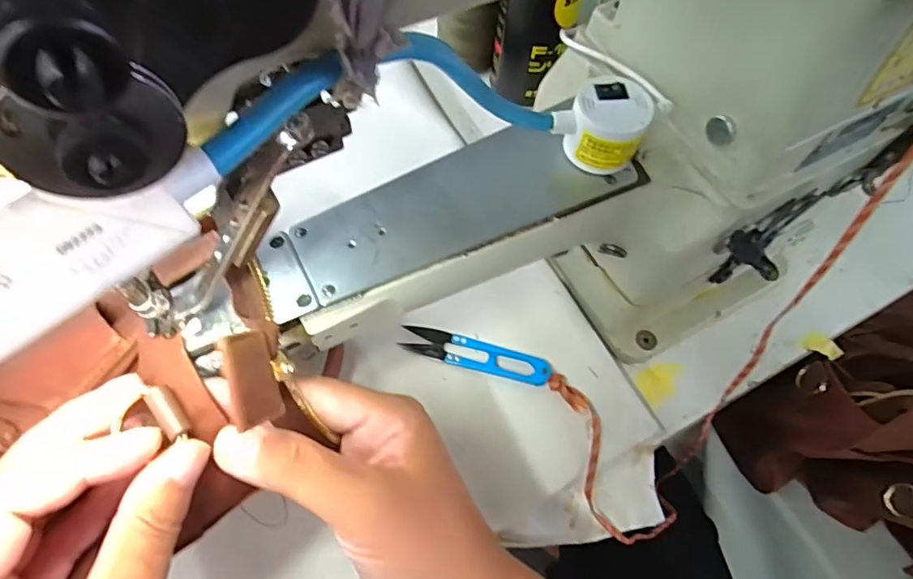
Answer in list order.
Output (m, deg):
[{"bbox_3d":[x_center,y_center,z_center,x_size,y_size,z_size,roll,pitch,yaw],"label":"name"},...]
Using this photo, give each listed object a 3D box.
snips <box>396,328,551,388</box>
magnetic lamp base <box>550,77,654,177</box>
[{"bbox_3d":[0.013,0.043,0.357,0.100,0.008,0.022,15,64,6],"label":"snips"},{"bbox_3d":[0.068,-0.078,0.259,0.042,0.038,0.033,10,64,3],"label":"magnetic lamp base"}]

